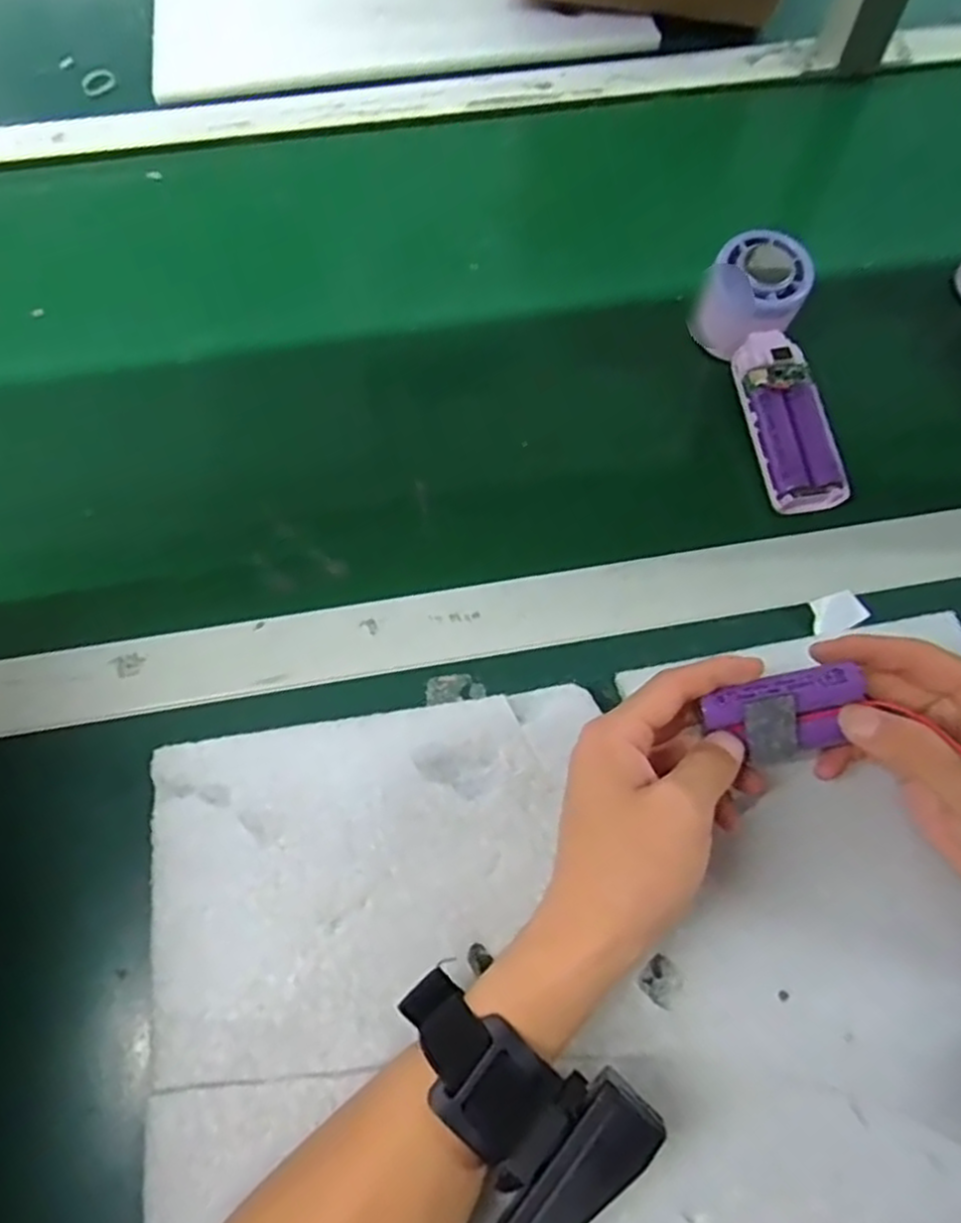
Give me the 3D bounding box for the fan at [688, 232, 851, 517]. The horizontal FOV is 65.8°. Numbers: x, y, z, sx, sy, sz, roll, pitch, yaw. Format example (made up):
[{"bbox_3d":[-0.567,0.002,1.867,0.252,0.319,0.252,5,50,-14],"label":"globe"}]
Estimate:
[{"bbox_3d":[0.173,-0.140,0.433,0.049,0.066,0.158,-12,67,-6],"label":"fan"}]

